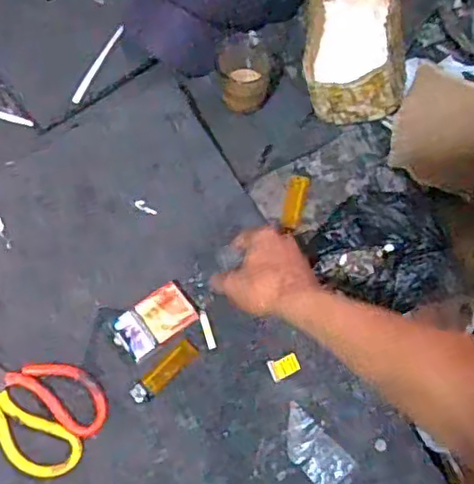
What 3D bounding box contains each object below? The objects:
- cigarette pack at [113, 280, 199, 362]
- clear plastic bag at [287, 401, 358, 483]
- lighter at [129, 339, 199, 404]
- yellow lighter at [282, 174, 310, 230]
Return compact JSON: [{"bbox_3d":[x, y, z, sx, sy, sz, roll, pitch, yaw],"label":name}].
[{"bbox_3d":[-0.092,0.089,0.717,0.091,0.023,0.053,-33,70,-16],"label":"cigarette pack"},{"bbox_3d":[0.079,0.219,0.674,0.089,0.004,0.047,43,91,21],"label":"clear plastic bag"},{"bbox_3d":[-0.080,0.143,0.702,0.086,0.010,0.023,-37,71,-17],"label":"lighter"},{"bbox_3d":[0.069,-0.048,0.765,0.024,0.016,0.067,14,81,4],"label":"yellow lighter"}]

